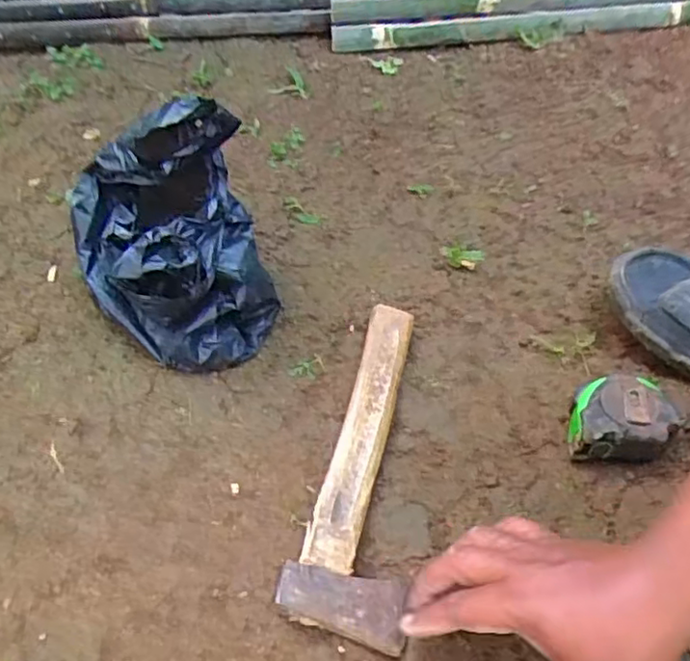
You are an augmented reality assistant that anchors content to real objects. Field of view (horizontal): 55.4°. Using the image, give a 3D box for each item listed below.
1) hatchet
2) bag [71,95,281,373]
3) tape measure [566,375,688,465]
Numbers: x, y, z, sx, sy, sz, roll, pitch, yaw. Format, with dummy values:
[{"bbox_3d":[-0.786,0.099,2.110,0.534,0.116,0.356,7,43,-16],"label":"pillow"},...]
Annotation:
[{"bbox_3d":[0.024,0.093,0.505,0.079,0.025,0.267,12,51,6],"label":"hatchet"},{"bbox_3d":[-0.145,-0.073,0.545,0.139,0.154,0.177,-20,55,-19],"label":"bag"},{"bbox_3d":[0.218,0.069,0.526,0.081,0.040,0.058,-2,51,-5],"label":"tape measure"}]

